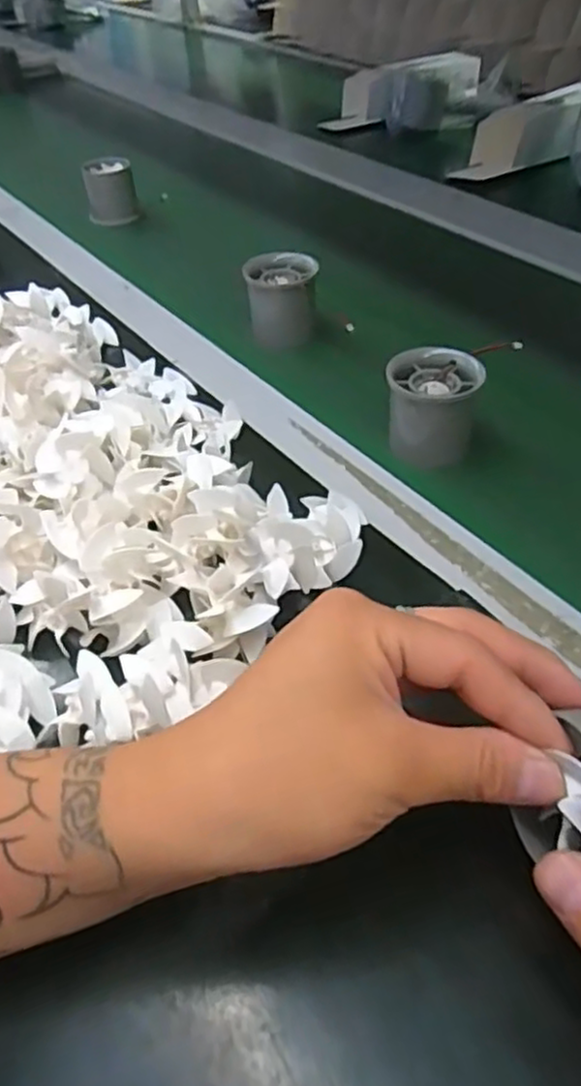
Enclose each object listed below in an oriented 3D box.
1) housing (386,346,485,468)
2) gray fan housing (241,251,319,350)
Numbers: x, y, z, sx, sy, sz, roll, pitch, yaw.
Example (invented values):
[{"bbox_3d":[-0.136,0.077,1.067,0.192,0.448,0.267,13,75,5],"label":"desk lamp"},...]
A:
[{"bbox_3d":[0.087,-0.088,0.443,0.053,0.046,0.054,2,45,8],"label":"housing"},{"bbox_3d":[-0.006,-0.190,0.573,0.053,0.065,0.048,0,44,6],"label":"gray fan housing"}]

